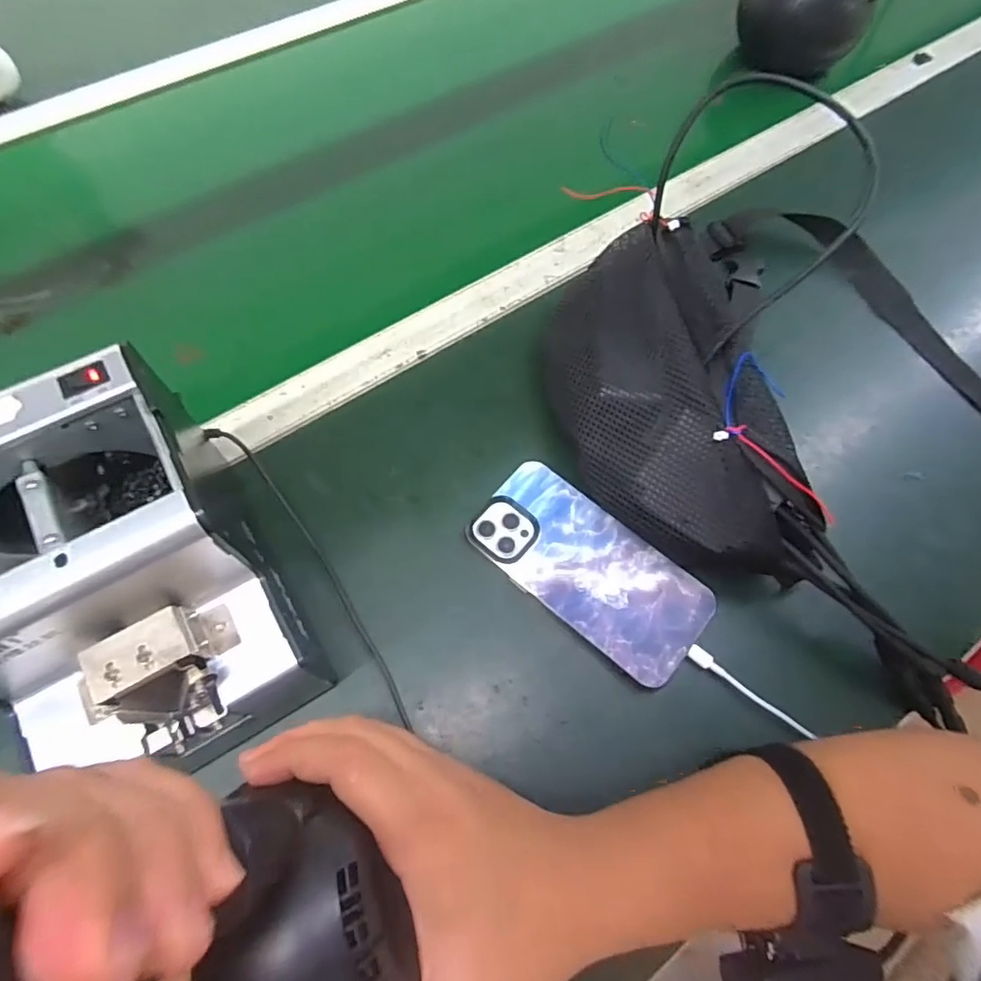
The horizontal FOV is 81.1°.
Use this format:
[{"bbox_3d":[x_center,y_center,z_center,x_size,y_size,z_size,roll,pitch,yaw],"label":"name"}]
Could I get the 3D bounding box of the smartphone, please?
[{"bbox_3d":[0.065,0.050,0.379,0.158,0.018,0.076,38,70,14],"label":"smartphone"}]

